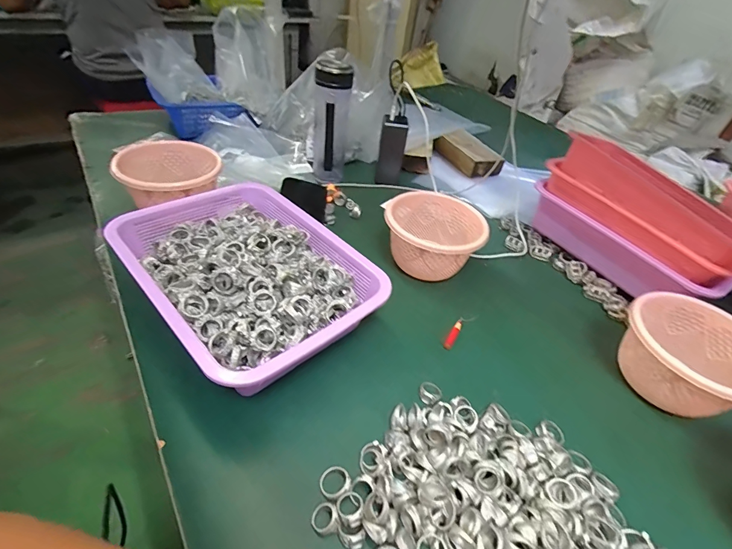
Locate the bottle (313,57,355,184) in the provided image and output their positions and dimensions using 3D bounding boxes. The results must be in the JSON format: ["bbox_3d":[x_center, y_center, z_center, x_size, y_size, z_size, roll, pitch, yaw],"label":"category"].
[{"bbox_3d":[-0.064,-0.272,0.691,0.065,0.212,0.057,2,42,-6],"label":"bottle"}]

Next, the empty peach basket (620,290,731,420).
[{"bbox_3d":[0.379,0.108,0.440,0.132,0.093,0.124,-30,53,-35],"label":"empty peach basket"}]

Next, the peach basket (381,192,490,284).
[{"bbox_3d":[0.102,-0.057,0.568,0.147,0.077,0.139,22,43,16],"label":"peach basket"}]

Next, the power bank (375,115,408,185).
[{"bbox_3d":[0.050,-0.247,0.749,0.046,0.133,0.028,0,42,-8],"label":"power bank"}]

